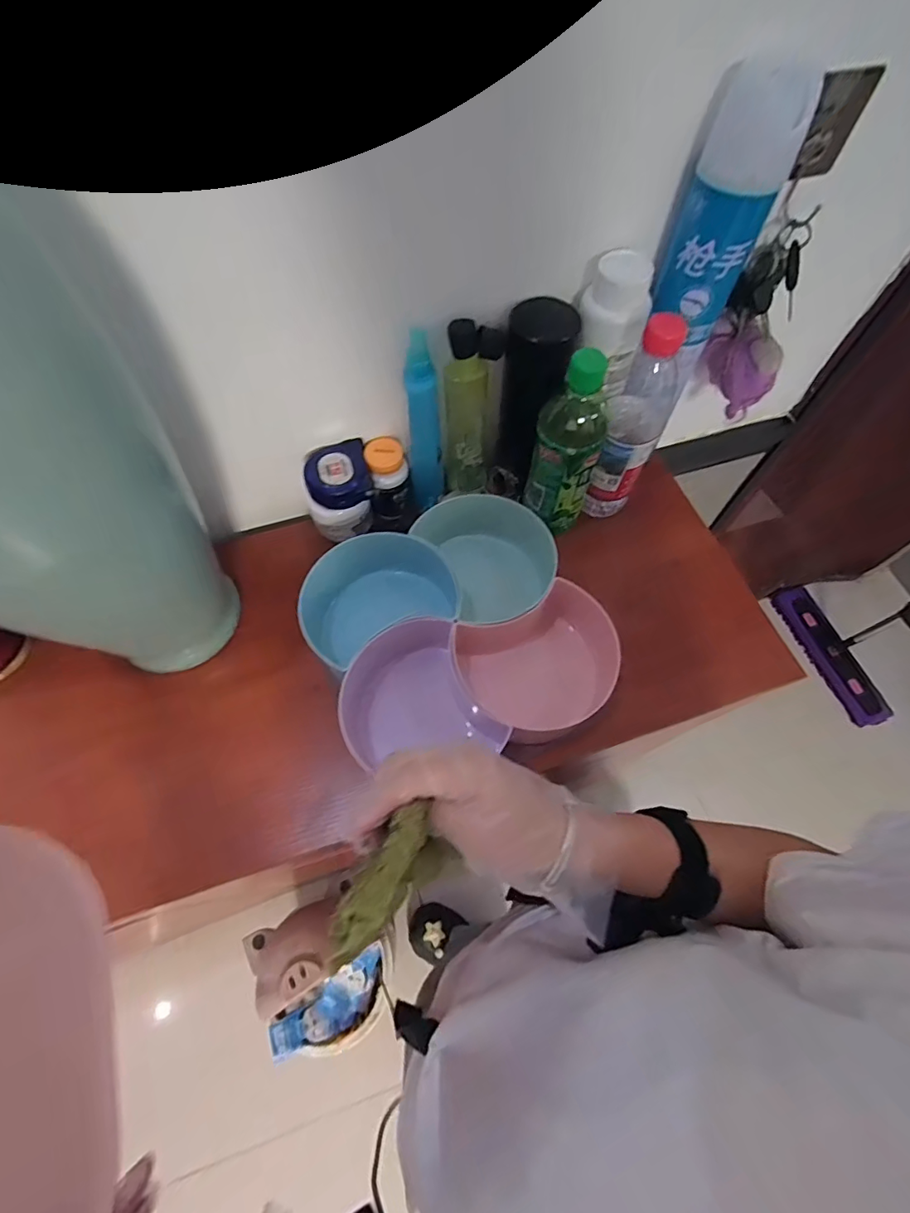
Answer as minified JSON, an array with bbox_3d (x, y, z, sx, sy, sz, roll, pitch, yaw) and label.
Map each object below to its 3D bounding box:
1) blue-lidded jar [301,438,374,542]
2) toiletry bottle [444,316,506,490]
[{"bbox_3d":[-0.123,-0.122,0.541,0.069,0.085,0.067,0,63,0],"label":"blue-lidded jar"},{"bbox_3d":[0.016,-0.199,0.518,0.051,0.192,0.039,4,63,2],"label":"toiletry bottle"}]

